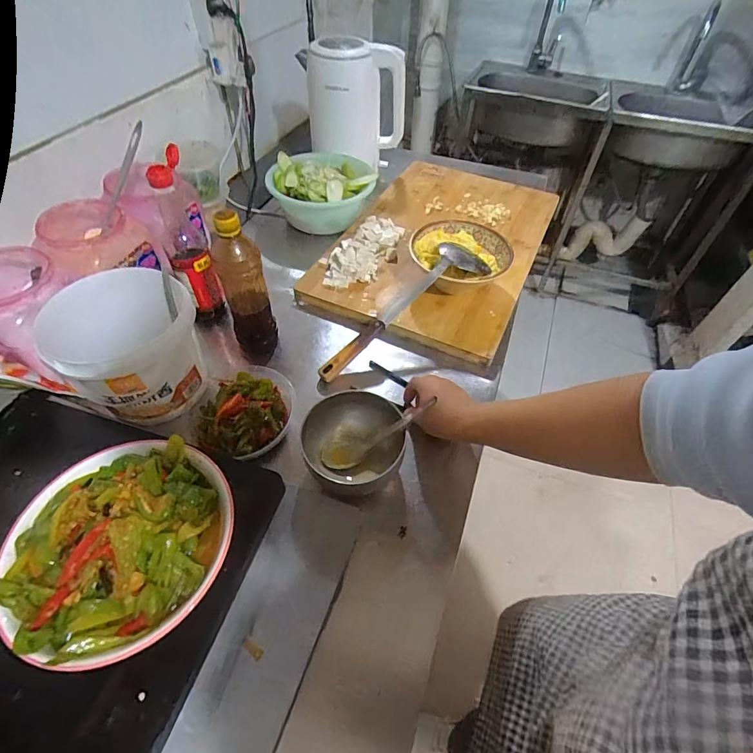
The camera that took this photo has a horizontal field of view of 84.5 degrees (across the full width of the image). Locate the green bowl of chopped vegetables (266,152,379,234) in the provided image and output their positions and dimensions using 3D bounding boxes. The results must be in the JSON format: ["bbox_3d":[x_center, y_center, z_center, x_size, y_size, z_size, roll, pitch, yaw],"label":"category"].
[{"bbox_3d":[-0.113,-0.392,0.880,0.221,0.088,0.173,0,51,-2],"label":"green bowl of chopped vegetables"}]

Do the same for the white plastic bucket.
[{"bbox_3d":[-0.312,-0.037,0.553,0.151,0.142,0.145,1,51,-1],"label":"white plastic bucket"}]

